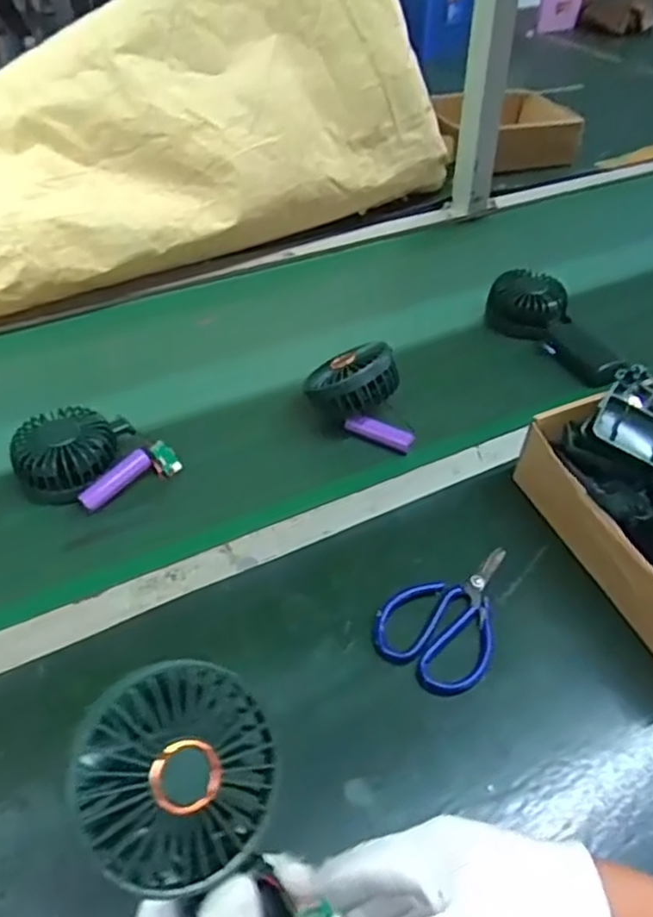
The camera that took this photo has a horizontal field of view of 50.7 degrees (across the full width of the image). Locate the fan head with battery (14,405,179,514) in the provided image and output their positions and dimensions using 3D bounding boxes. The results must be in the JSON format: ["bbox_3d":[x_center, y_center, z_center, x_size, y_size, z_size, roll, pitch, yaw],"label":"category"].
[{"bbox_3d":[-0.199,-0.006,0.592,0.127,0.037,0.089,-13,45,-15],"label":"fan head with battery"}]

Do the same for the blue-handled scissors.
[{"bbox_3d":[0.094,0.110,0.500,0.080,0.013,0.119,32,51,29],"label":"blue-handled scissors"}]

